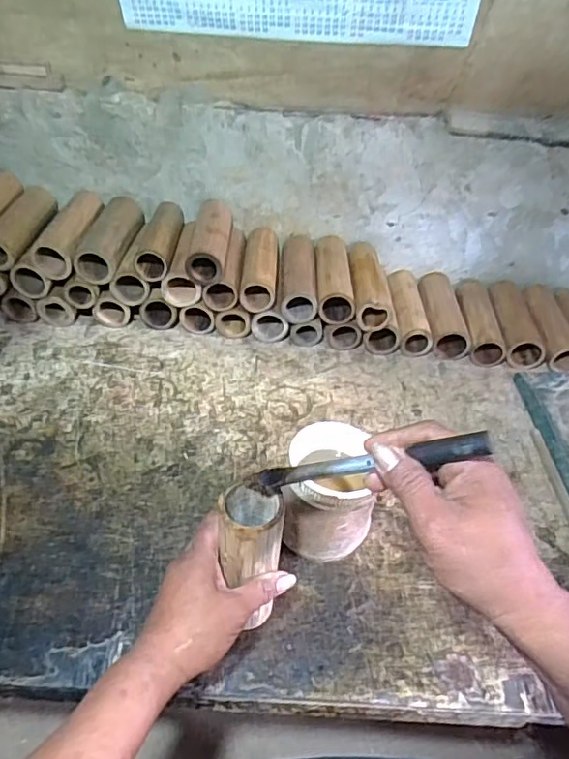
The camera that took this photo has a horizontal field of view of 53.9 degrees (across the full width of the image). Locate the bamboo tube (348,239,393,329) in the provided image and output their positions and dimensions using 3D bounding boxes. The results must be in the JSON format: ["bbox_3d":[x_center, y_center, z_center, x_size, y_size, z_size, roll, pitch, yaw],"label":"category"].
[{"bbox_3d":[0.132,-0.152,0.889,0.055,0.058,0.185,4,44,0],"label":"bamboo tube"}]

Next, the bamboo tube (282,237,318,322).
[{"bbox_3d":[0.023,-0.167,0.895,0.052,0.055,0.189,3,44,-2],"label":"bamboo tube"}]

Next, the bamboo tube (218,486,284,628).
[{"bbox_3d":[-0.031,0.162,0.506,0.050,0.169,0.053,-5,44,-10],"label":"bamboo tube"}]

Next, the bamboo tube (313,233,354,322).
[{"bbox_3d":[0.077,-0.165,0.893,0.055,0.056,0.182,2,44,-3],"label":"bamboo tube"}]

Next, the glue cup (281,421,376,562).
[{"bbox_3d":[0.044,0.122,0.601,0.099,0.125,0.103,2,44,-2],"label":"glue cup"}]

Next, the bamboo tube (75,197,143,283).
[{"bbox_3d":[-0.259,-0.220,0.853,0.056,0.059,0.184,5,44,1],"label":"bamboo tube"}]

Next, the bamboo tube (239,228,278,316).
[{"bbox_3d":[-0.039,-0.179,0.887,0.054,0.055,0.176,3,44,-2],"label":"bamboo tube"}]

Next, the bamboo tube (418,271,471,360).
[{"bbox_3d":[0.260,-0.113,0.930,0.061,0.053,0.177,4,44,-1],"label":"bamboo tube"}]

